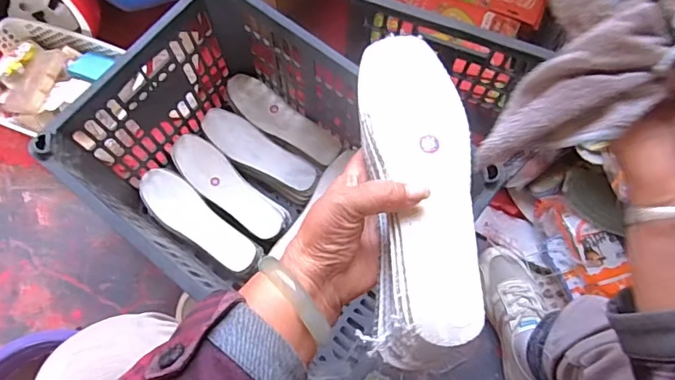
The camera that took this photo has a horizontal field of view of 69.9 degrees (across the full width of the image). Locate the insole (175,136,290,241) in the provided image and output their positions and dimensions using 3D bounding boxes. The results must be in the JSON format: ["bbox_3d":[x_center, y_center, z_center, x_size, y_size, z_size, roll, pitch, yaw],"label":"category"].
[{"bbox_3d":[-0.183,-0.006,0.805,0.235,0.010,0.069,41,78,12],"label":"insole"}]

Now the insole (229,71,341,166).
[{"bbox_3d":[-0.097,-0.122,0.839,0.223,0.026,0.061,36,77,11],"label":"insole"}]

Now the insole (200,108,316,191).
[{"bbox_3d":[-0.139,-0.068,0.829,0.222,0.010,0.066,32,76,10],"label":"insole"}]

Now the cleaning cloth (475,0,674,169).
[{"bbox_3d":[0.154,-0.070,0.294,0.081,0.101,0.097,20,74,6],"label":"cleaning cloth"}]

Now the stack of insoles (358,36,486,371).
[{"bbox_3d":[0.059,-0.002,0.354,0.078,0.028,0.243,-3,74,0],"label":"stack of insoles"}]

